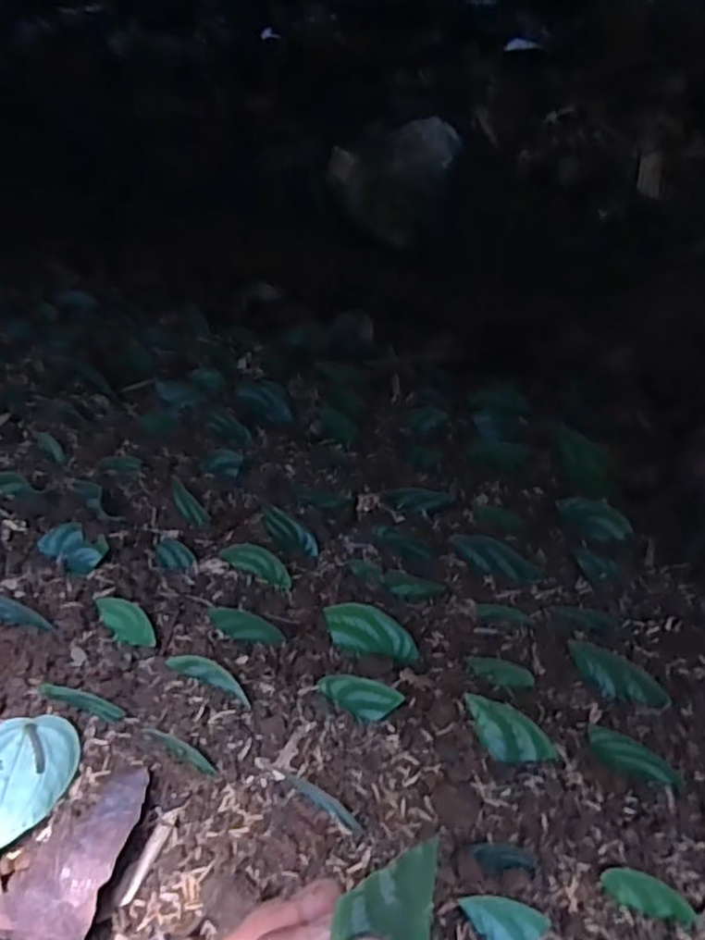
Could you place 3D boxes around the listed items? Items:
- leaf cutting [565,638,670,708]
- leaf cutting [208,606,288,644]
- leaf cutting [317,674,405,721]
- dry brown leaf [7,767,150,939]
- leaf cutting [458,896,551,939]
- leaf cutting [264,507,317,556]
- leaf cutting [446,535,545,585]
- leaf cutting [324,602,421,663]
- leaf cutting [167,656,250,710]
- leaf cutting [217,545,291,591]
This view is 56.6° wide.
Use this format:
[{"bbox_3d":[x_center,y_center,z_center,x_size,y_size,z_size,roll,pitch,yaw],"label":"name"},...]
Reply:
[{"bbox_3d":[0.142,0.110,0.351,0.053,0.011,0.019,26,46,25],"label":"leaf cutting"},{"bbox_3d":[-0.062,0.092,0.381,0.044,0.015,0.009,21,41,-4],"label":"leaf cutting"},{"bbox_3d":[0.003,0.117,0.338,0.043,0.012,0.016,16,42,15],"label":"leaf cutting"},{"bbox_3d":[-0.112,0.158,0.276,0.039,0.029,0.075,15,42,15],"label":"dry brown leaf"},{"bbox_3d":[0.062,0.181,0.266,0.022,0.007,0.028,-27,48,-30],"label":"leaf cutting"},{"bbox_3d":[-0.042,0.041,0.436,0.047,0.018,0.012,38,50,14],"label":"leaf cutting"},{"bbox_3d":[0.091,0.057,0.415,0.059,0.006,0.020,22,87,5],"label":"leaf cutting"},{"bbox_3d":[0.011,0.091,0.372,0.054,0.016,0.020,12,41,11],"label":"leaf cutting"},{"bbox_3d":[-0.075,0.111,0.351,0.048,0.013,0.013,29,42,-3],"label":"leaf cutting"},{"bbox_3d":[-0.059,0.059,0.412,0.047,0.013,0.014,25,44,6],"label":"leaf cutting"}]

